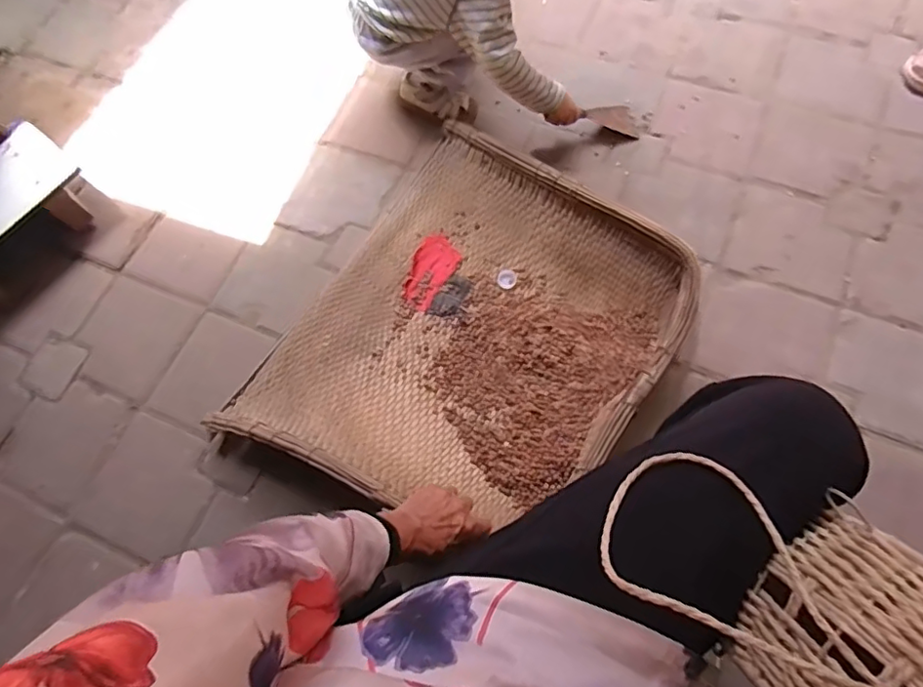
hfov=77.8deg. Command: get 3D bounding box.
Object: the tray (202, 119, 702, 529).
[{"bbox_3d":[0.007,-0.021,0.900,0.537,0.142,0.617,34,73,15],"label":"tray"}]

